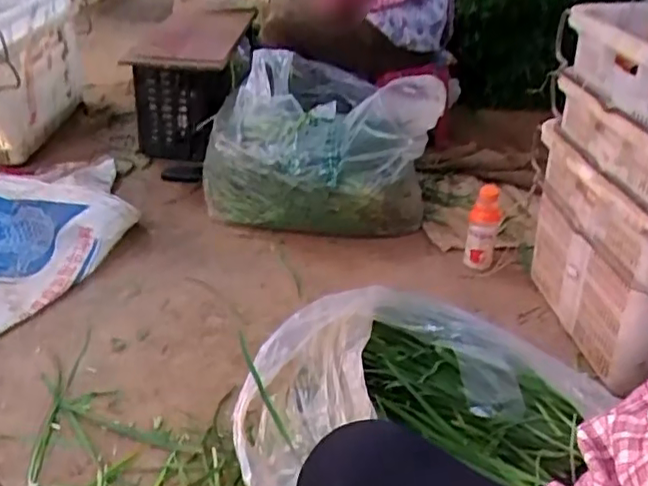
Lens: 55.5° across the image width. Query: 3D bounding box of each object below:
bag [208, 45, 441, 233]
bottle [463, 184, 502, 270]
[{"bbox_3d":[-0.001,-0.259,1.609,0.566,0.355,0.460,8,32,8],"label":"bag"},{"bbox_3d":[0.361,-0.032,1.397,0.067,0.206,0.067,13,34,17],"label":"bottle"}]

